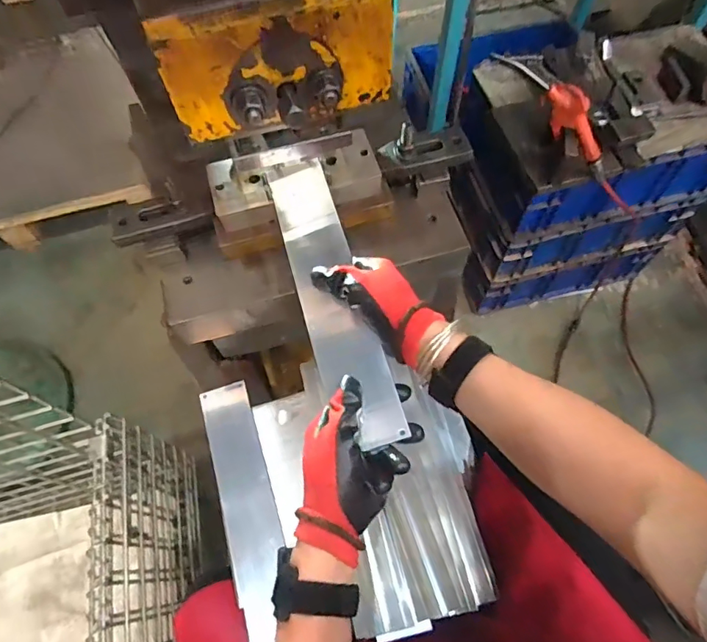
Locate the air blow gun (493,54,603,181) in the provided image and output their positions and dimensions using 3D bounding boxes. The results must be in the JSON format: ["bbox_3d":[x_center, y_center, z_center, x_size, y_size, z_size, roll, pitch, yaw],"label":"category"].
[{"bbox_3d":[0.328,-0.320,0.746,0.271,0.070,0.025,40,65,-22],"label":"air blow gun"}]

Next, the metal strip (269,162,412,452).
[{"bbox_3d":[-0.023,-0.030,0.481,0.062,0.009,0.310,-19,66,2],"label":"metal strip"}]

